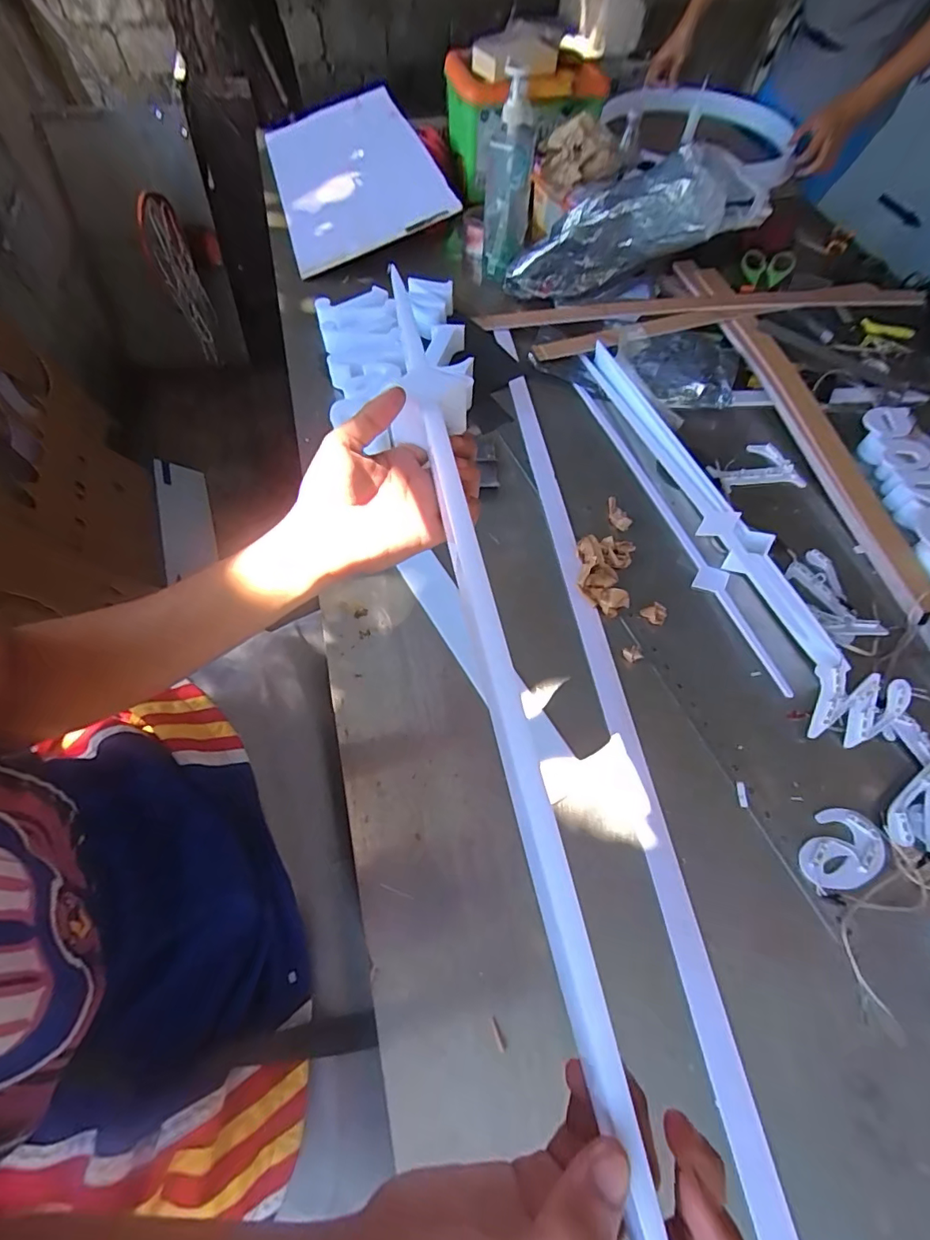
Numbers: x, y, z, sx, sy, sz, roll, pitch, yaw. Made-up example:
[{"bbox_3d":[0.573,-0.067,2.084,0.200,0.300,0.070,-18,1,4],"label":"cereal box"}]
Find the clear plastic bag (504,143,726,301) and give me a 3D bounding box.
[{"bbox_3d":[0.254,-0.657,0.862,0.346,0.127,0.150,0,55,39],"label":"clear plastic bag"}]

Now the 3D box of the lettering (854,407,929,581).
[{"bbox_3d":[0.644,-0.181,0.699,0.107,0.039,0.295,4,62,1],"label":"lettering"}]

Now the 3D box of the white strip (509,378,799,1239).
[{"bbox_3d":[0.166,0.061,0.565,0.042,0.023,0.982,-7,62,-5],"label":"white strip"}]

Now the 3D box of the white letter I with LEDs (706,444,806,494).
[{"bbox_3d":[0.424,-0.227,0.741,0.140,0.022,0.072,-4,62,-4],"label":"white letter I with LEDs"}]

